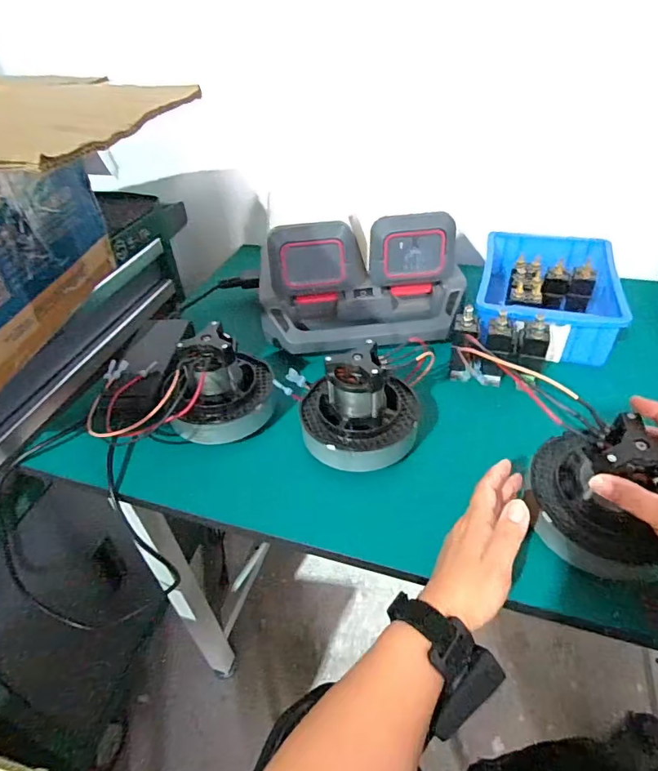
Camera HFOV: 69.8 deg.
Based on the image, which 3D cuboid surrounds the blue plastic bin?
[{"bbox_3d":[0.310,-0.131,0.677,0.175,0.079,0.259,10,41,17],"label":"blue plastic bin"}]

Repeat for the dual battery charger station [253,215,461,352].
[{"bbox_3d":[0.046,-0.135,0.624,0.273,0.139,0.094,-3,39,2],"label":"dual battery charger station"}]

